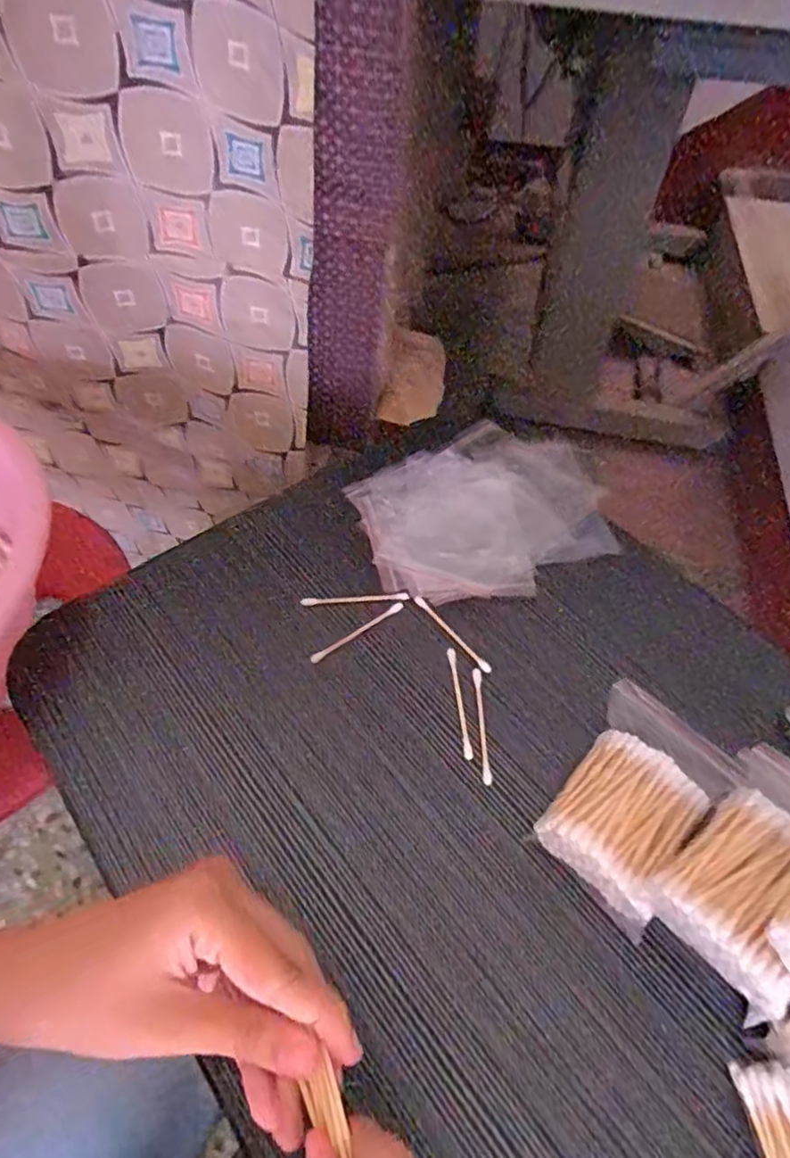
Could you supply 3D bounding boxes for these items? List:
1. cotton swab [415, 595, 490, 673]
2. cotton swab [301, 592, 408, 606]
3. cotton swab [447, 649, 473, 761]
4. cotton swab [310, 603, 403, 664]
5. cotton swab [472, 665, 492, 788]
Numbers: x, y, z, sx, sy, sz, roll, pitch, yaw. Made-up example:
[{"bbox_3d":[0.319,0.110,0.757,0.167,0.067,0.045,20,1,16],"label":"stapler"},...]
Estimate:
[{"bbox_3d":[0.038,0.035,0.411,0.009,0.008,0.069,-32,61,-23],"label":"cotton swab"},{"bbox_3d":[-0.026,0.013,0.421,0.070,0.004,0.005,-2,54,-4],"label":"cotton swab"},{"bbox_3d":[0.038,0.072,0.378,0.005,0.004,0.071,-3,54,-4],"label":"cotton swab"},{"bbox_3d":[-0.023,0.034,0.406,0.070,0.006,0.006,-30,60,-22],"label":"cotton swab"},{"bbox_3d":[0.051,0.084,0.371,0.007,0.008,0.070,1,54,-1],"label":"cotton swab"}]

